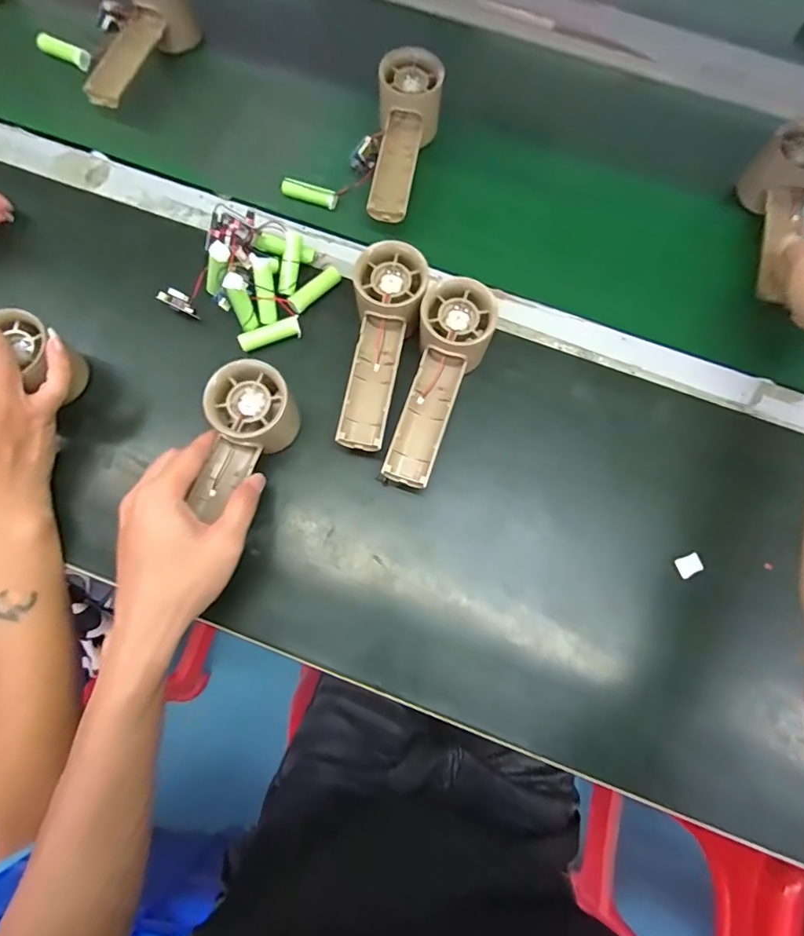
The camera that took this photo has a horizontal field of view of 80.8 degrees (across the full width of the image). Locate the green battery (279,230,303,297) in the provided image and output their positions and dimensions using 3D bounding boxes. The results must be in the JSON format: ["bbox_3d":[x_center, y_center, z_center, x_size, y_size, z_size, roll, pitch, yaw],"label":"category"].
[{"bbox_3d":[-0.093,-0.171,0.395,0.012,0.011,0.053,10,94,1],"label":"green battery"}]

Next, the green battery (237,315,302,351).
[{"bbox_3d":[-0.109,-0.111,0.394,0.052,0.011,0.014,-20,77,-7],"label":"green battery"}]

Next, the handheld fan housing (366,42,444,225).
[{"bbox_3d":[0.003,-0.296,0.441,0.053,0.067,0.160,7,75,0],"label":"handheld fan housing"}]

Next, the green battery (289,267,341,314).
[{"bbox_3d":[-0.074,-0.153,0.408,0.054,0.012,0.012,-44,81,-11],"label":"green battery"}]

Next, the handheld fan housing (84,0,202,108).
[{"bbox_3d":[-0.253,-0.408,0.450,0.050,0.059,0.149,23,77,4],"label":"handheld fan housing"}]

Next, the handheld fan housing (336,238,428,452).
[{"bbox_3d":[-0.017,-0.089,0.367,0.053,0.056,0.155,9,75,0],"label":"handheld fan housing"}]

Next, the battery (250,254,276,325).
[{"bbox_3d":[-0.111,-0.144,0.385,0.014,0.052,0.015,-1,32,-2],"label":"battery"}]

